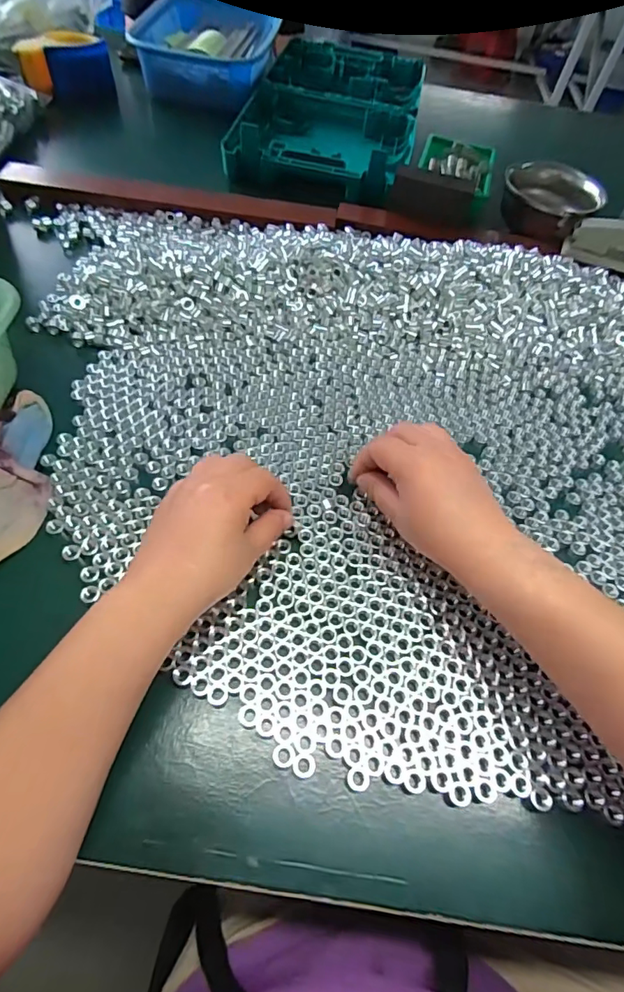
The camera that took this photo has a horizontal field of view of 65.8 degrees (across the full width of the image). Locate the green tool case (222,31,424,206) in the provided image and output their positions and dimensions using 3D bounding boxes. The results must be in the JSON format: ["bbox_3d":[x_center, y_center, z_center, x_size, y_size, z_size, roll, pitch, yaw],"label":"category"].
[{"bbox_3d":[0.033,-0.579,0.750,0.252,0.066,0.464,11,57,0],"label":"green tool case"}]

